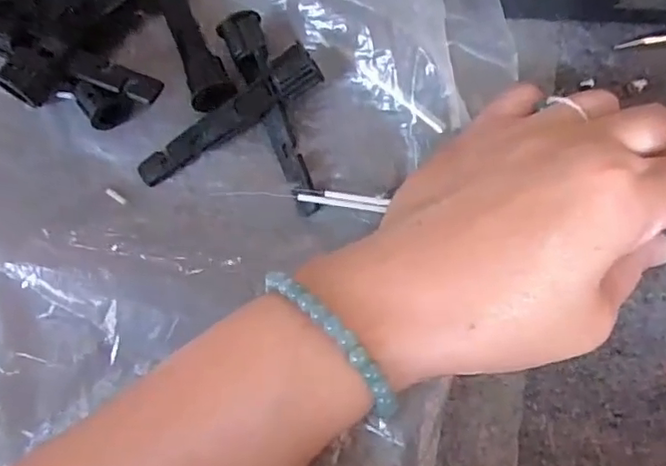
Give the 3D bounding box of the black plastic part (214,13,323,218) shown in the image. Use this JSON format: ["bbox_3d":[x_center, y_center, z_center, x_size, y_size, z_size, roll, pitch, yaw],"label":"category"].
[{"bbox_3d":[-0.023,-0.048,0.239,0.015,0.013,0.084,-22,79,2],"label":"black plastic part"}]

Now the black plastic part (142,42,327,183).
[{"bbox_3d":[-0.042,-0.046,0.242,0.083,0.007,0.017,-37,79,-1],"label":"black plastic part"}]

